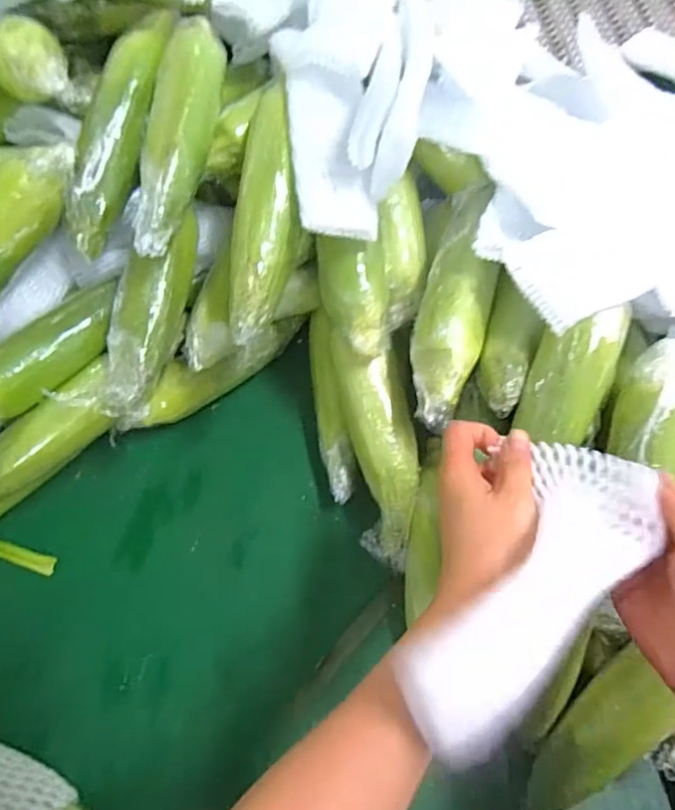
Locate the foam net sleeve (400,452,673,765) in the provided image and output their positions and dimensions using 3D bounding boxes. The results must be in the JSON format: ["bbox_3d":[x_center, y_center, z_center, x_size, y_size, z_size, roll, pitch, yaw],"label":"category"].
[{"bbox_3d":[0.111,0.091,0.308,0.070,0.039,0.197,40,57,16],"label":"foam net sleeve"}]

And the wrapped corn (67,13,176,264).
[{"bbox_3d":[-0.194,-0.246,0.498,0.047,0.041,0.234,14,84,7],"label":"wrapped corn"}]

